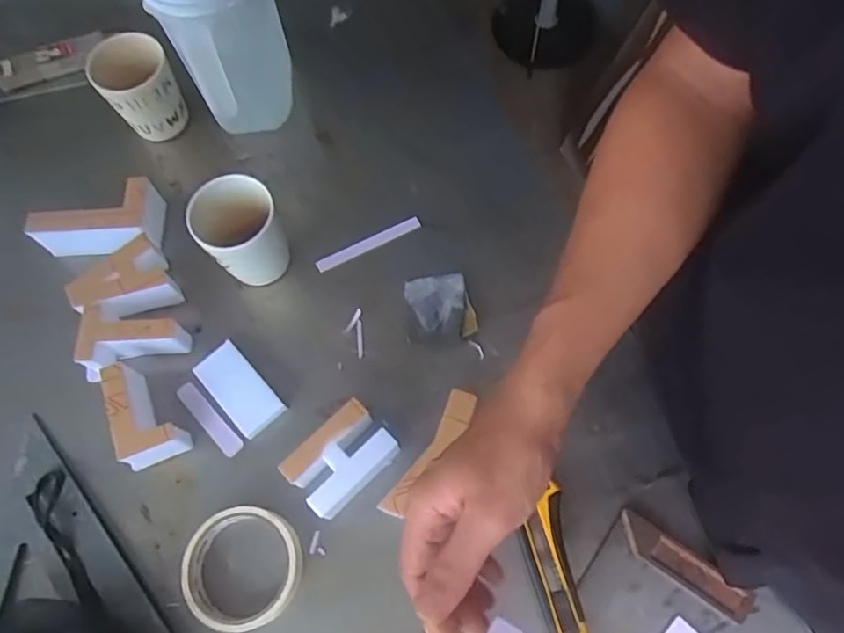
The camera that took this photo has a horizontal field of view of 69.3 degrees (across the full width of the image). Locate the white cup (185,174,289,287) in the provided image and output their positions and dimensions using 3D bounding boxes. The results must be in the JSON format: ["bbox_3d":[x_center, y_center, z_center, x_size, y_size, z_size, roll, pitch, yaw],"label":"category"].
[{"bbox_3d":[-0.162,-0.070,0.552,0.070,0.094,0.073,0,69,1],"label":"white cup"}]

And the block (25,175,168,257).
[{"bbox_3d":[-0.313,-0.098,0.602,0.124,0.048,0.064,1,69,1],"label":"block"}]

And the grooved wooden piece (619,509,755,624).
[{"bbox_3d":[0.205,0.195,0.478,0.108,0.013,0.028,34,73,13],"label":"grooved wooden piece"}]

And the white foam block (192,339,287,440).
[{"bbox_3d":[-0.163,0.064,0.544,0.043,0.013,0.086,-41,74,-14],"label":"white foam block"}]

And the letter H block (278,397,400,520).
[{"bbox_3d":[-0.067,0.119,0.507,0.083,0.045,0.065,-42,74,-14],"label":"letter H block"}]

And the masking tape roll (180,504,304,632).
[{"bbox_3d":[-0.141,0.199,0.487,0.091,0.026,0.090,0,69,1],"label":"masking tape roll"}]

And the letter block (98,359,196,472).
[{"bbox_3d":[-0.237,0.081,0.521,0.051,0.043,0.080,-22,70,-8],"label":"letter block"}]

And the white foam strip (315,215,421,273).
[{"bbox_3d":[-0.053,-0.073,0.599,0.108,0.006,0.013,-25,70,-9],"label":"white foam strip"}]

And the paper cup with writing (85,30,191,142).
[{"bbox_3d":[-0.285,-0.233,0.619,0.076,0.091,0.065,-26,71,-9],"label":"paper cup with writing"}]

